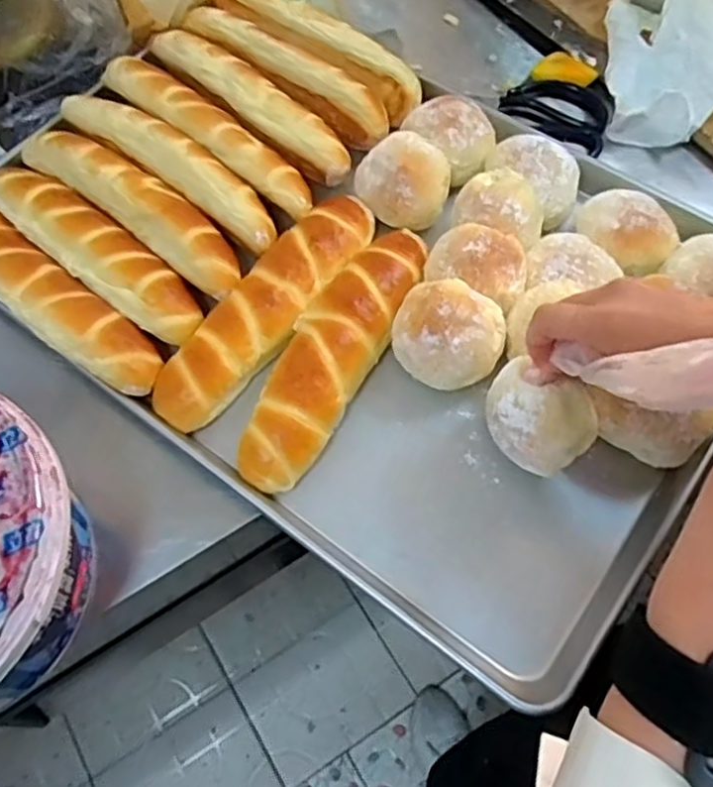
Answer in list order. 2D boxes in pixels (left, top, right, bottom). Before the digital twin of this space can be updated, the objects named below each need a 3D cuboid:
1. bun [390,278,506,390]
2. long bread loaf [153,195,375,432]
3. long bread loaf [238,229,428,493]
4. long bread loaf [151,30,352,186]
[{"bbox_3d":[0.067,-0.047,0.490,0.078,0.051,0.066,16,65,9],"label":"bun"},{"bbox_3d":[-0.063,-0.071,0.518,0.055,0.037,0.234,33,68,16],"label":"long bread loaf"},{"bbox_3d":[-0.015,-0.037,0.498,0.062,0.037,0.229,25,66,13],"label":"long bread loaf"},{"bbox_3d":[-0.092,-0.256,0.595,0.055,0.044,0.223,-39,69,-17],"label":"long bread loaf"}]

